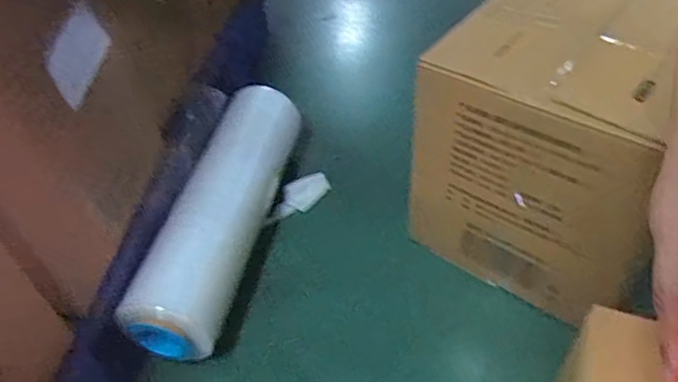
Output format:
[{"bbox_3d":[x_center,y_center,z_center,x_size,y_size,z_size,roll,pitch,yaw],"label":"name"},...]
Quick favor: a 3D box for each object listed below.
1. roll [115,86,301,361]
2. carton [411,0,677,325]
[{"bbox_3d":[-0.186,0.011,0.939,0.121,0.113,0.538,9,47,12],"label":"roll"},{"bbox_3d":[0.313,-0.086,0.853,0.293,0.360,0.329,24,52,25],"label":"carton"}]

